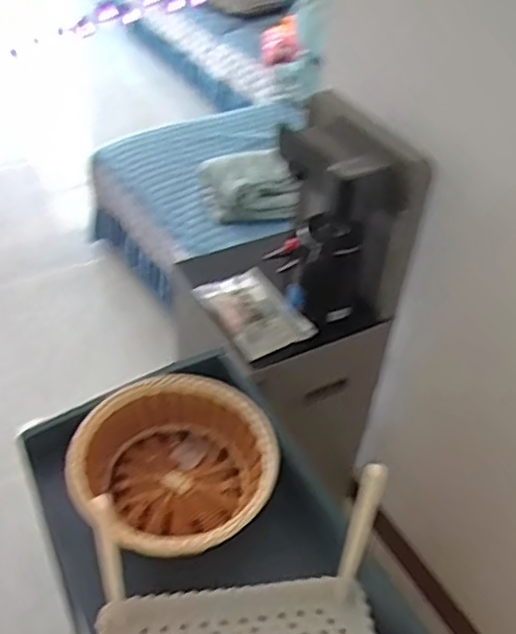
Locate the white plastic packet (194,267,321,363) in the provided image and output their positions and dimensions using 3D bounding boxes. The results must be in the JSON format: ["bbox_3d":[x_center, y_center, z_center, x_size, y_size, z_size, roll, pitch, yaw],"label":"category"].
[{"bbox_3d":[-0.005,-0.014,1.203,0.146,0.041,0.206,-18,46,-22],"label":"white plastic packet"}]

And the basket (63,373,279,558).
[{"bbox_3d":[-0.100,0.187,0.809,0.228,0.082,0.240,2,41,-2],"label":"basket"}]

